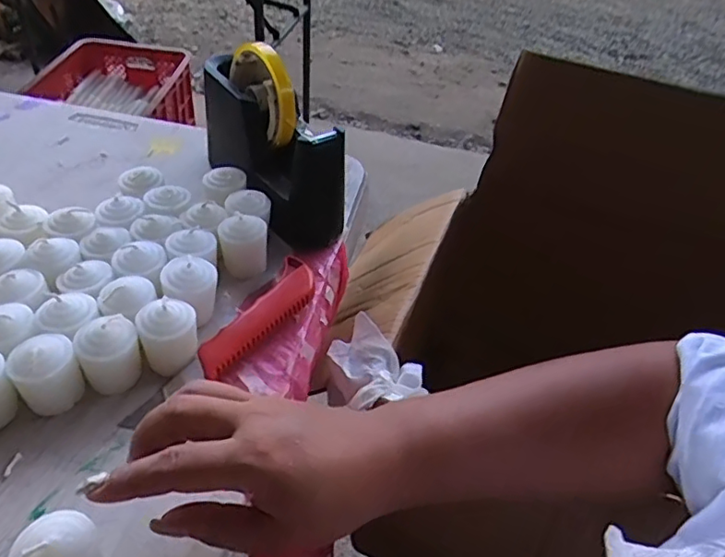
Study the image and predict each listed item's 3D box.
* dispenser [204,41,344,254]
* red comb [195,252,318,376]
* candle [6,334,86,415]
[{"bbox_3d":[-0.081,-0.125,0.517,0.068,0.126,0.172,-21,49,-27],"label":"dispenser"},{"bbox_3d":[-0.074,0.029,0.433,0.032,0.022,0.118,25,45,19],"label":"red comb"},{"bbox_3d":[-0.197,0.060,0.368,0.035,0.046,0.032,4,42,-3],"label":"candle"}]

